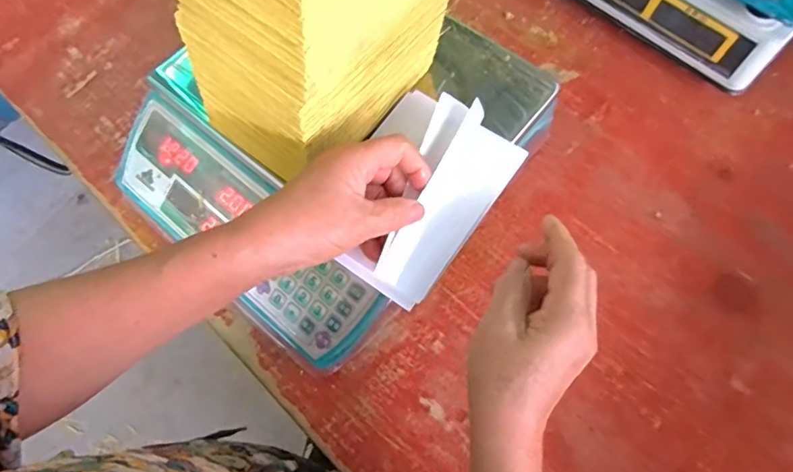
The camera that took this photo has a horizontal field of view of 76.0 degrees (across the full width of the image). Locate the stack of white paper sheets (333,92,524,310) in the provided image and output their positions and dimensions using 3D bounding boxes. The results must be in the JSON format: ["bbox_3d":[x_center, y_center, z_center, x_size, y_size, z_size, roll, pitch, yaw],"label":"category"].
[{"bbox_3d":[0.020,-0.035,0.372,0.103,0.018,0.158,40,75,-11],"label":"stack of white paper sheets"}]

